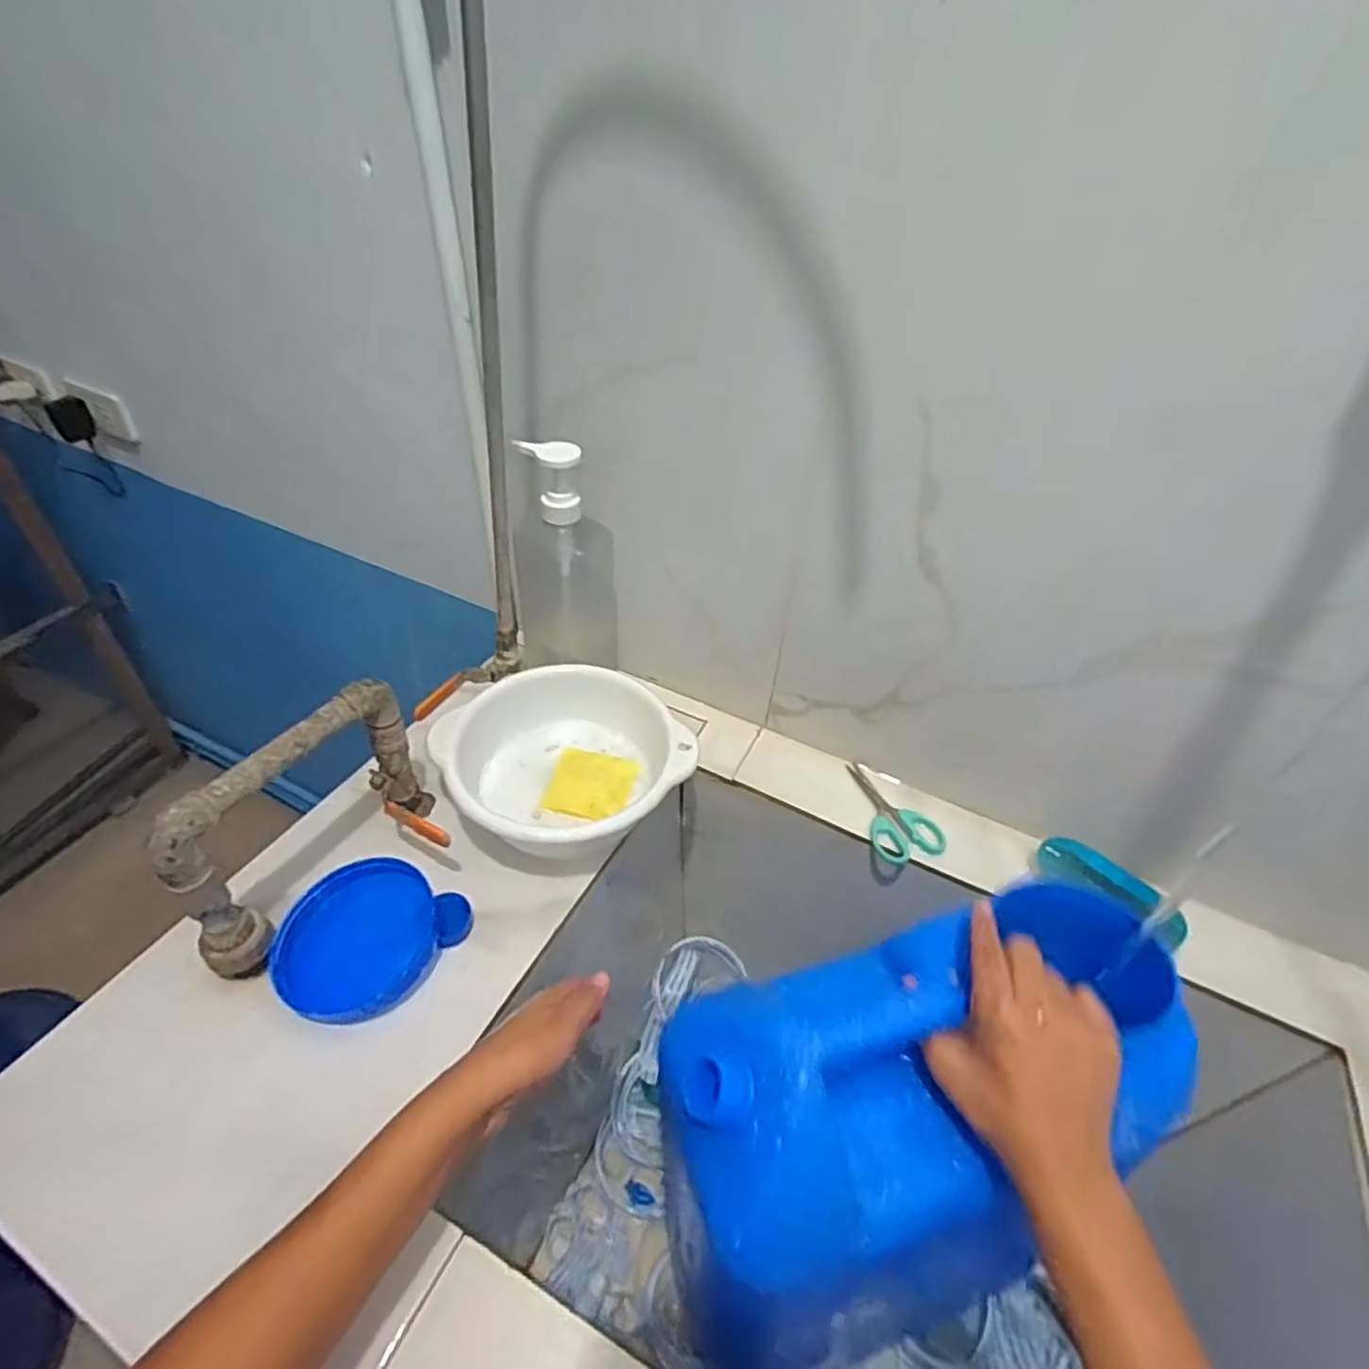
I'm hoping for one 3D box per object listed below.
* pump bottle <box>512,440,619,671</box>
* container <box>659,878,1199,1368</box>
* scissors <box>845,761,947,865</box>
[{"bbox_3d":[-0.113,-0.114,0.684,0.090,0.245,0.061,13,43,9],"label":"pump bottle"},{"bbox_3d":[0.146,0.347,0.510,0.301,0.389,0.177,-8,44,-14],"label":"container"},{"bbox_3d":[0.191,0.123,0.673,0.062,0.009,0.117,-21,49,-26],"label":"scissors"}]

